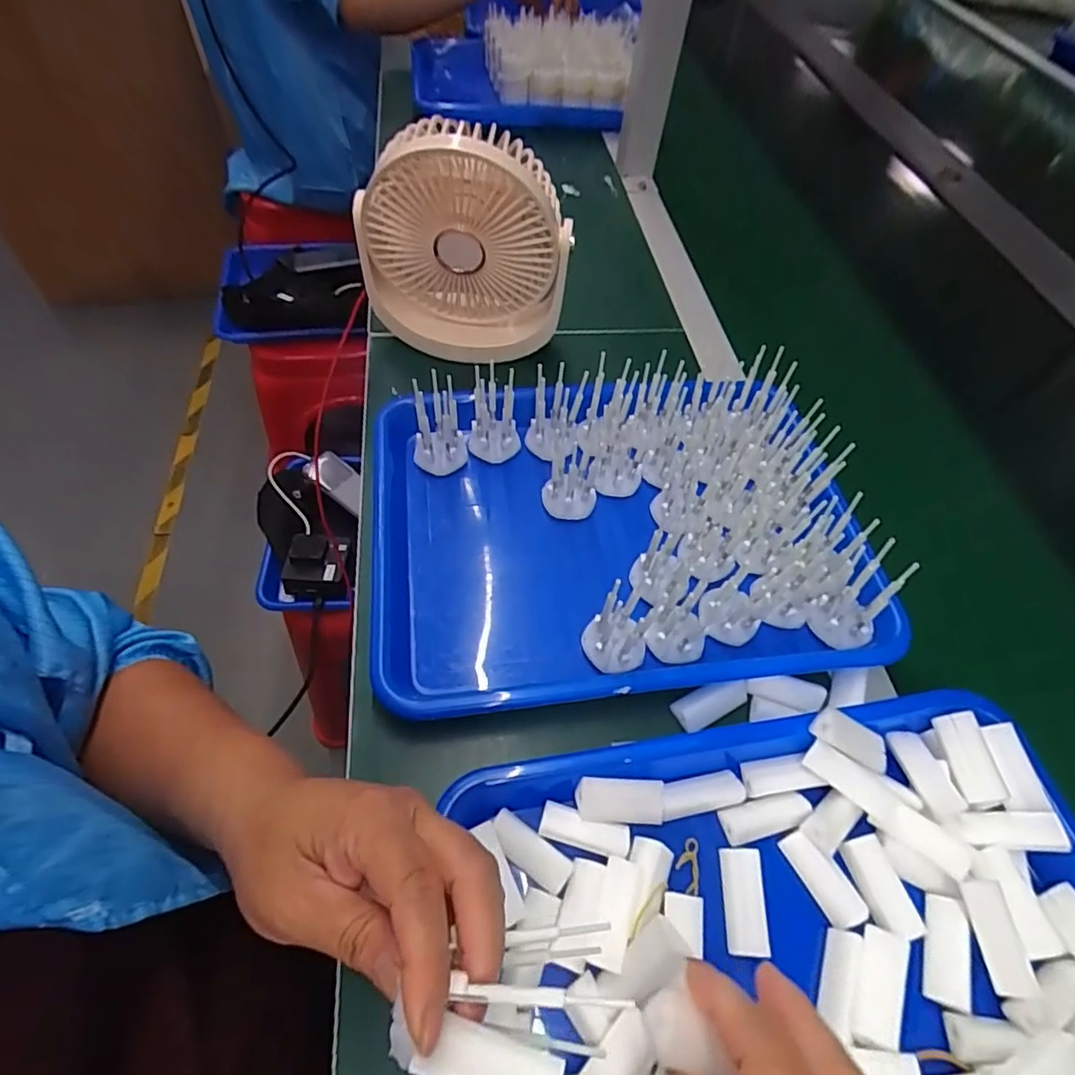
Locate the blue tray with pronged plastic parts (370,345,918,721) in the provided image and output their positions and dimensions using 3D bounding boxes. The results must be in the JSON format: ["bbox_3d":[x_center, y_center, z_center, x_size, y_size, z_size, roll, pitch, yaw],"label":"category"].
[{"bbox_3d":[0.055,-0.015,0.394,0.333,0.067,0.242,-4,57,-8],"label":"blue tray with pronged plastic parts"}]

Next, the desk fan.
[{"bbox_3d":[-0.055,-0.230,0.448,0.157,0.155,0.065,10,56,2],"label":"desk fan"}]

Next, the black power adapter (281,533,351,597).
[{"bbox_3d":[-0.280,0.033,0.735,0.074,0.028,0.079,-1,56,-6],"label":"black power adapter"}]

